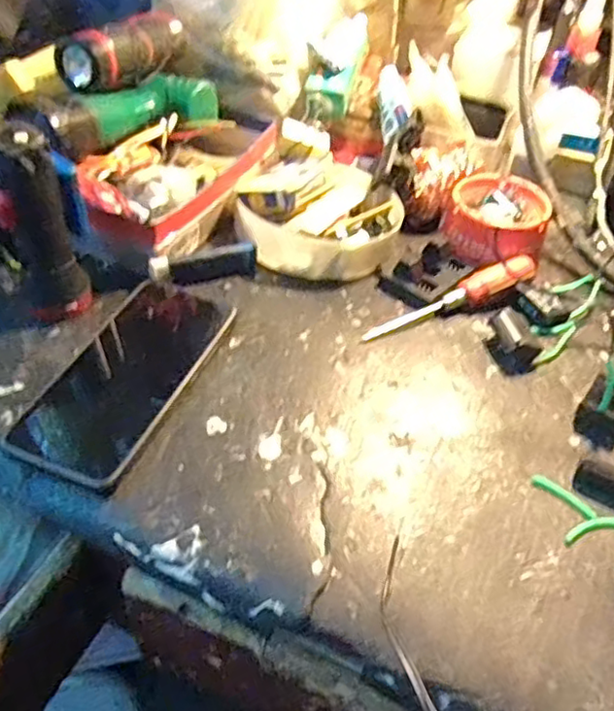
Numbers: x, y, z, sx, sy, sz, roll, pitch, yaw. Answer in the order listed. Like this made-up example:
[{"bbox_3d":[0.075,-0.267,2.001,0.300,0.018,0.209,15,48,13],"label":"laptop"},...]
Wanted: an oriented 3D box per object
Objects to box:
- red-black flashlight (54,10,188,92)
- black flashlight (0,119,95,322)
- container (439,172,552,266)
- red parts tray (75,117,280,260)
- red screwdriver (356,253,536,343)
[{"bbox_3d":[-0.142,-0.247,0.505,0.048,0.037,0.130,21,48,14],"label":"red-black flashlight"},{"bbox_3d":[-0.171,-0.081,0.415,0.039,0.133,0.034,-12,49,-16],"label":"black flashlight"},{"bbox_3d":[0.157,-0.112,0.528,0.077,0.035,0.080,3,46,-3],"label":"container"},{"bbox_3d":[-0.099,-0.158,0.519,0.090,0.037,0.202,22,48,15],"label":"red parts tray"},{"bbox_3d":[0.108,-0.044,0.474,0.149,0.020,0.022,-20,51,-22],"label":"red screwdriver"}]

